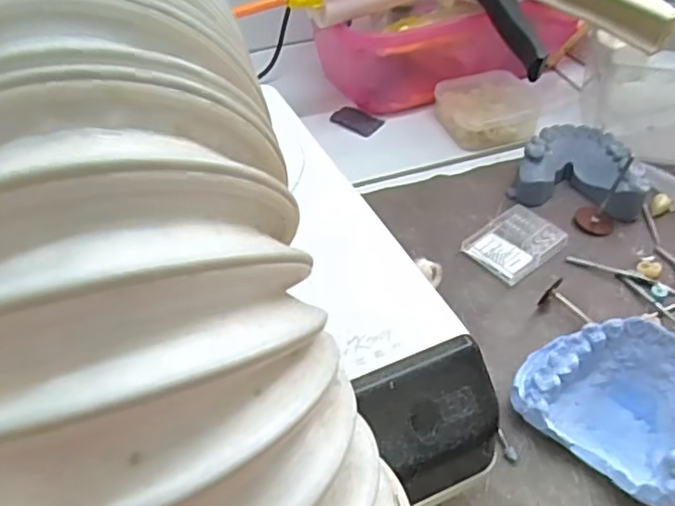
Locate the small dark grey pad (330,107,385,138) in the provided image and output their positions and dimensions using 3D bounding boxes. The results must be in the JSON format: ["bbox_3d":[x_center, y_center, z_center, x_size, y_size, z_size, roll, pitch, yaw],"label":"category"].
[{"bbox_3d":[0.013,-0.089,0.415,0.033,0.004,0.021,26,51,26],"label":"small dark grey pad"}]

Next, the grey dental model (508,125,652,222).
[{"bbox_3d":[0.136,-0.047,0.348,0.065,0.023,0.052,14,47,16],"label":"grey dental model"}]

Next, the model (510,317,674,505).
[{"bbox_3d":[0.107,0.056,0.235,0.069,0.037,0.050,34,55,31],"label":"model"}]

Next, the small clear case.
[{"bbox_3d":[0.091,-0.005,0.320,0.045,0.006,0.035,-32,51,-26],"label":"small clear case"}]

